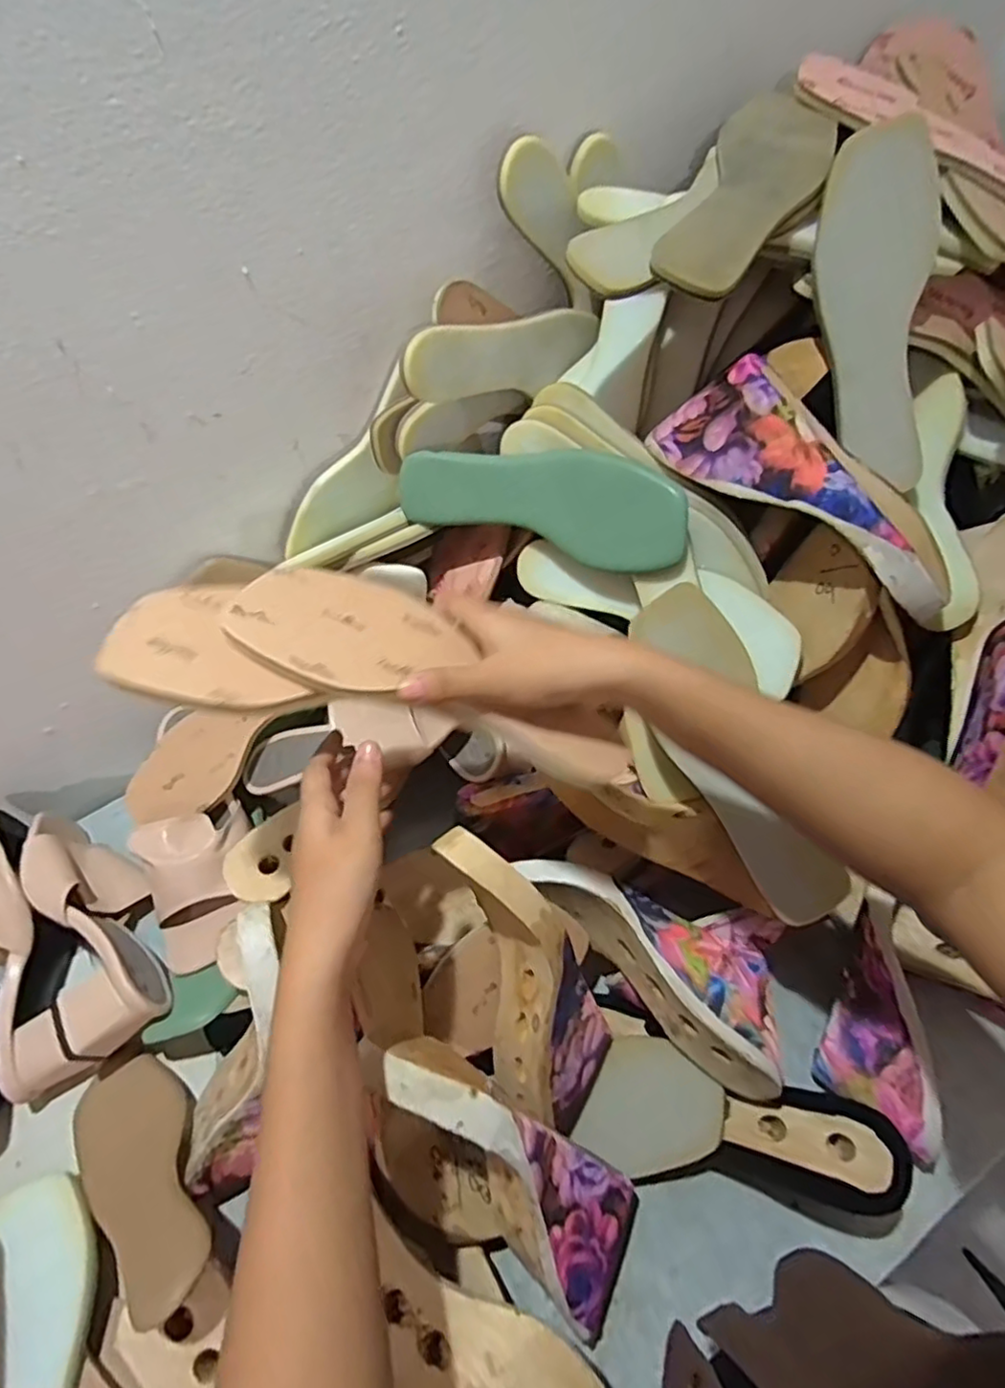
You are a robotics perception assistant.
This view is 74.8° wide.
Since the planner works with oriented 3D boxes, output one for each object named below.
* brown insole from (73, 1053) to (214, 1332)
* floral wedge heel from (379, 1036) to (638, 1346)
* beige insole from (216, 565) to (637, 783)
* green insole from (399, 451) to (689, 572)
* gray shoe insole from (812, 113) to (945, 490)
[{"bbox_3d":[-0.248,0.337,0.451,0.076,0.034,0.204,-44,34,-23],"label":"brown insole"},{"bbox_3d":[-0.007,0.298,0.402,0.170,0.135,0.089,26,62,20],"label":"floral wedge heel"},{"bbox_3d":[-0.039,-0.013,0.383,0.237,0.019,0.085,27,61,1],"label":"beige insole"},{"bbox_3d":[0.028,-0.153,0.515,0.232,0.077,0.022,19,26,18],"label":"green insole"},{"bbox_3d":[0.277,-0.273,0.475,0.090,0.230,0.023,-11,15,-3],"label":"gray shoe insole"}]

